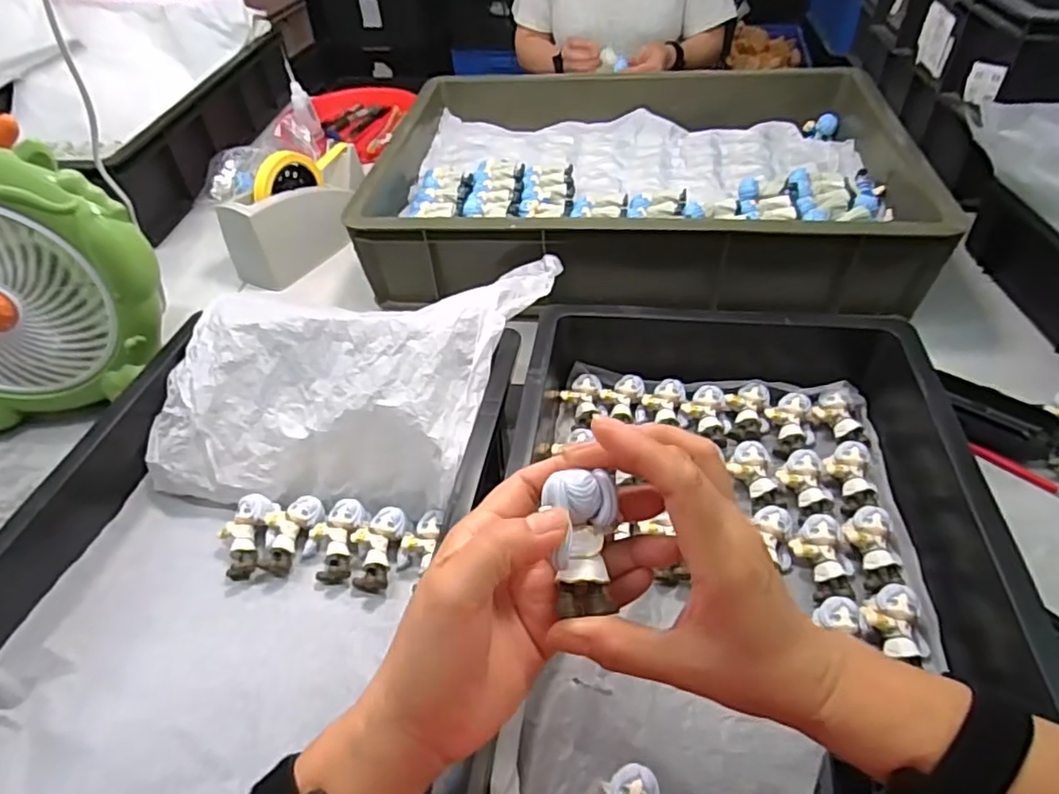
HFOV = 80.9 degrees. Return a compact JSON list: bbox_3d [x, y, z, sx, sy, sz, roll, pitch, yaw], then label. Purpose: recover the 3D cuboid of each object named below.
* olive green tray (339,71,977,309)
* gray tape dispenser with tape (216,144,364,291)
[{"bbox_3d":[0.123,-0.282,0.762,0.572,0.098,0.454,3,45,8],"label":"olive green tray"},{"bbox_3d":[-0.281,-0.233,0.767,0.073,0.113,0.193,20,50,23],"label":"gray tape dispenser with tape"}]

